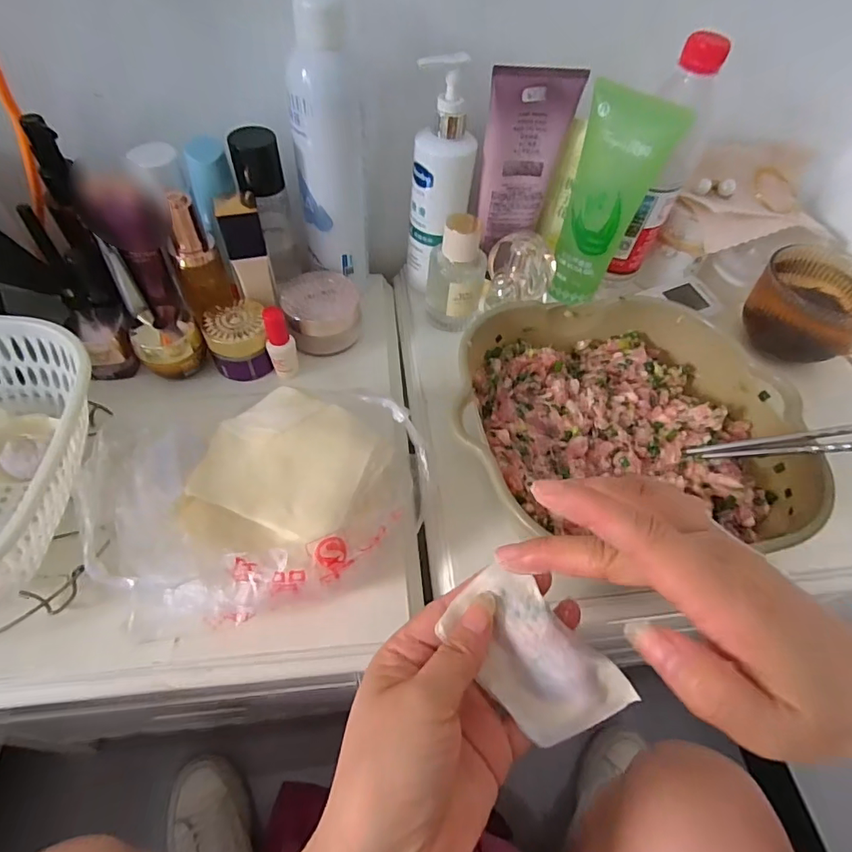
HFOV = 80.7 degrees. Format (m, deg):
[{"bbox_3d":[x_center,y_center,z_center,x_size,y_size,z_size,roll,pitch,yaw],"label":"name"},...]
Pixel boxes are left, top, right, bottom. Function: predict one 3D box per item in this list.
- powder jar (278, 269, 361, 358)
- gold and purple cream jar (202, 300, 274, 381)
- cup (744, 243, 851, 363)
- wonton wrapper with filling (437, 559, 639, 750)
[{"bbox_3d":[-0.094,-0.106,0.454,0.066,0.042,0.066,2,53,-3],"label":"powder jar"},{"bbox_3d":[-0.162,-0.075,0.432,0.050,0.045,0.059,-9,55,-11],"label":"gold and purple cream jar"},{"bbox_3d":[0.370,-0.108,0.473,0.090,0.072,0.118,-16,56,-16],"label":"cup"},{"bbox_3d":[0.052,0.110,0.237,0.087,0.026,0.047,39,59,22],"label":"wonton wrapper with filling"}]

